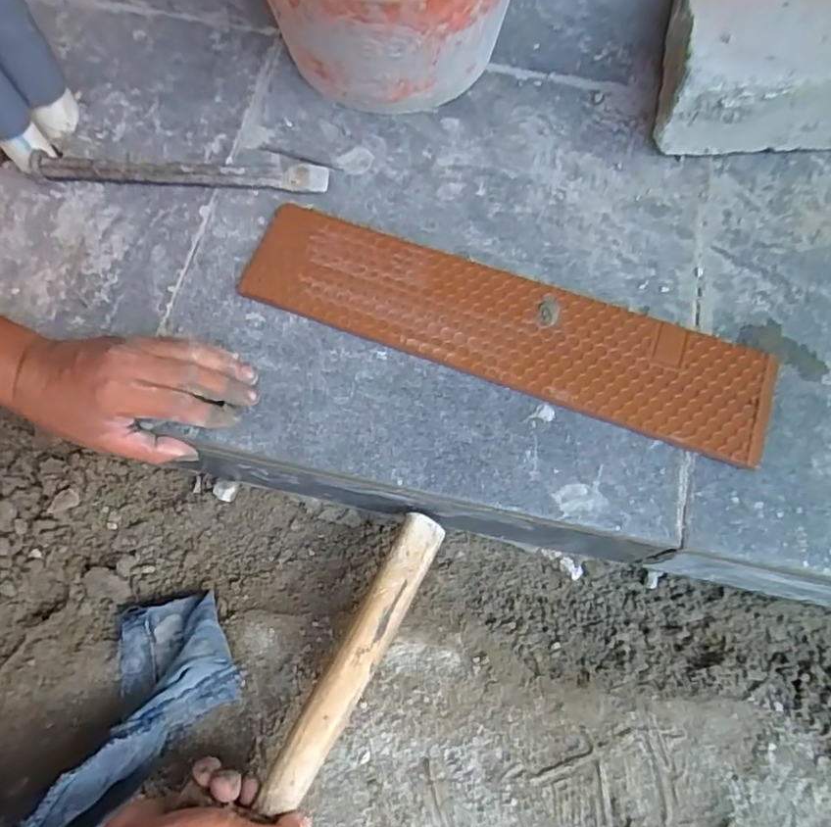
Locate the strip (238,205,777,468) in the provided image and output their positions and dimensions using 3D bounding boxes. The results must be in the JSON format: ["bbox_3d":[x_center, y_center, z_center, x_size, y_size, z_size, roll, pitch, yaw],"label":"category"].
[{"bbox_3d":[0.065,-0.065,0.435,0.394,0.008,0.088,19,73,6],"label":"strip"}]

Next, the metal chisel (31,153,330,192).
[{"bbox_3d":[-0.192,-0.196,0.475,0.236,0.018,0.023,0,70,-1],"label":"metal chisel"}]

